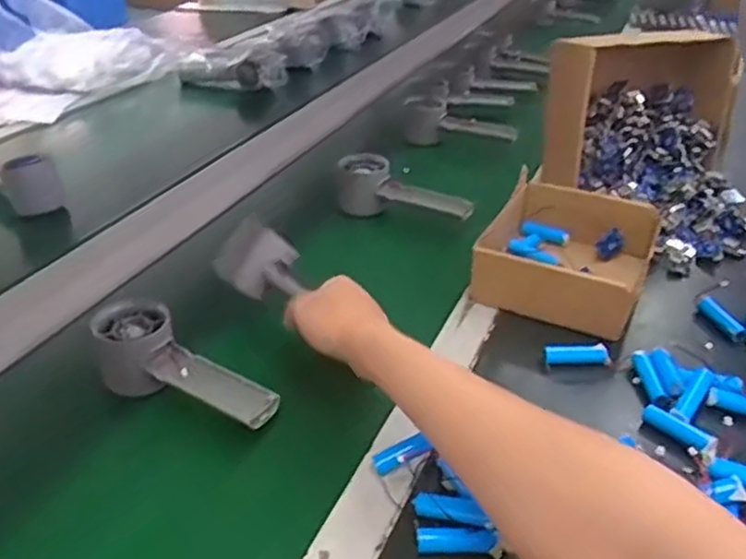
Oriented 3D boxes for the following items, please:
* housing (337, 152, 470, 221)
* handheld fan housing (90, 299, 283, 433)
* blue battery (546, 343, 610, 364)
[{"bbox_3d":[0.035,-0.097,0.790,0.153,0.052,0.044,16,34,20],"label":"housing"},{"bbox_3d":[-0.143,0.070,0.527,0.153,0.049,0.058,24,38,30],"label":"handheld fan housing"},{"bbox_3d":[0.166,0.061,0.574,0.050,0.016,0.011,4,32,2],"label":"blue battery"}]

